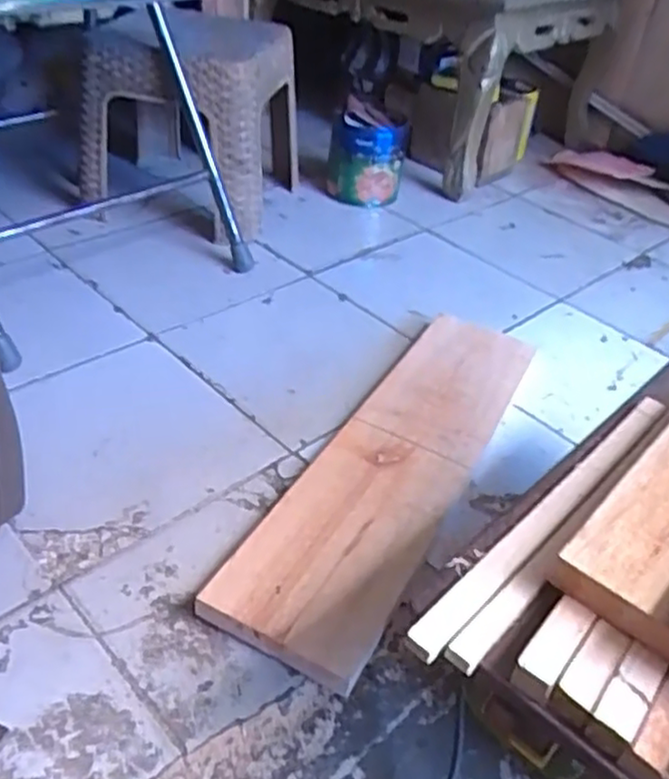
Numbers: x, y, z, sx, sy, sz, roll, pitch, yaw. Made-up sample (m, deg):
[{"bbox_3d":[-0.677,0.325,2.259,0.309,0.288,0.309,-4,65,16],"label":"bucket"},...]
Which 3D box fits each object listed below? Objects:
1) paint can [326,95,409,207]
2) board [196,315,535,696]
[{"bbox_3d":[0.064,-0.466,1.398,0.143,0.162,0.167,6,39,-1],"label":"paint can"},{"bbox_3d":[0.079,0.076,0.836,0.157,0.036,0.582,23,42,19],"label":"board"}]

